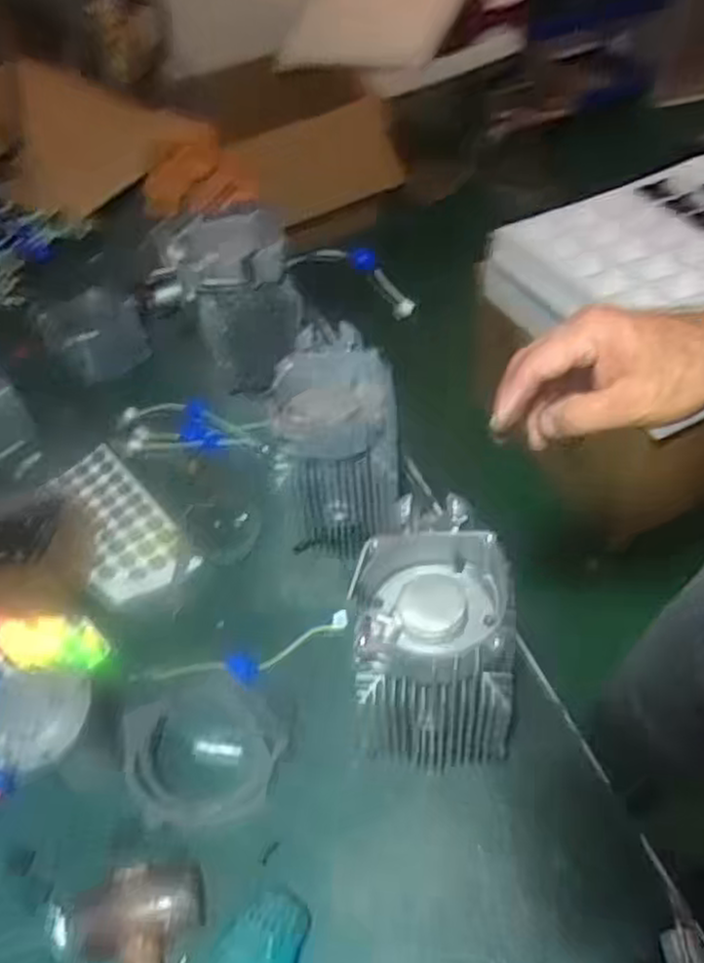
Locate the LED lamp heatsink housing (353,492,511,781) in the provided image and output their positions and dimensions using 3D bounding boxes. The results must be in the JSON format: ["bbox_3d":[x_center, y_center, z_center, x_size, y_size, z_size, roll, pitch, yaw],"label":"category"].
[{"bbox_3d":[0.065,0.150,0.632,0.128,0.204,0.139,-9,48,-3],"label":"LED lamp heatsink housing"}]

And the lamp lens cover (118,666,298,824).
[{"bbox_3d":[-0.127,0.229,0.668,0.143,0.034,0.128,-7,40,-3],"label":"lamp lens cover"}]

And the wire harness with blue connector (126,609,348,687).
[{"bbox_3d":[-0.102,0.174,0.730,0.214,0.012,0.048,-19,50,-10],"label":"wire harness with blue connector"}]

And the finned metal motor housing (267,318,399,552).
[{"bbox_3d":[-0.018,-0.036,0.797,0.118,0.203,0.137,-3,49,3],"label":"finned metal motor housing"}]

